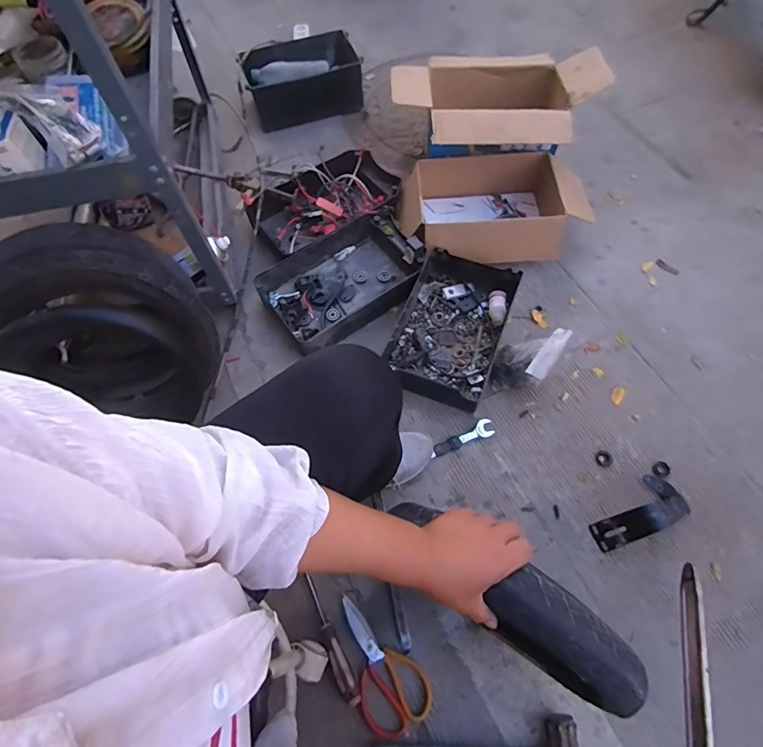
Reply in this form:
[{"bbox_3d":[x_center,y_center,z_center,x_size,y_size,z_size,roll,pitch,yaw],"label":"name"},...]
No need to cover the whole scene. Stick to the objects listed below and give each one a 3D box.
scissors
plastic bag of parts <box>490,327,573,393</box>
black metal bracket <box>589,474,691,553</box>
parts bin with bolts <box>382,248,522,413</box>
[{"bbox_3d":[-0.007,0.461,0.706,0.106,0.011,0.200,-29,66,-13],"label":"scissors"},{"bbox_3d":[0.286,-0.031,0.877,0.100,0.123,0.130,34,68,16],"label":"plastic bag of parts"},{"bbox_3d":[0.454,0.232,0.750,0.186,0.090,0.085,-26,65,-12],"label":"black metal bracket"},{"bbox_3d":[0.138,-0.094,0.939,0.220,0.072,0.334,20,65,10],"label":"parts bin with bolts"}]

